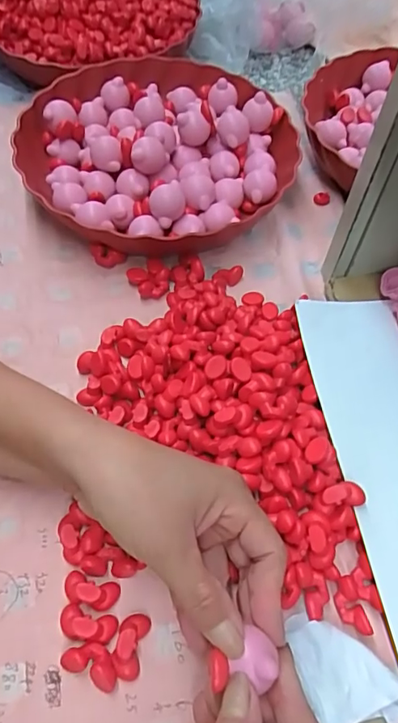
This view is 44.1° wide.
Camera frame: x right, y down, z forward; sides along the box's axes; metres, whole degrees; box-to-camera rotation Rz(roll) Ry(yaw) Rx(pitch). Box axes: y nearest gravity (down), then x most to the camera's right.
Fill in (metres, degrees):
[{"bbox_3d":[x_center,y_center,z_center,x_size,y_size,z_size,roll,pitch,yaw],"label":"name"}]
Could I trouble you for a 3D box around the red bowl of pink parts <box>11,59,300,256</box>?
[{"bbox_3d":[-0.035,-0.192,0.445,0.233,0.047,0.236,33,63,16],"label":"red bowl of pink parts"}]

